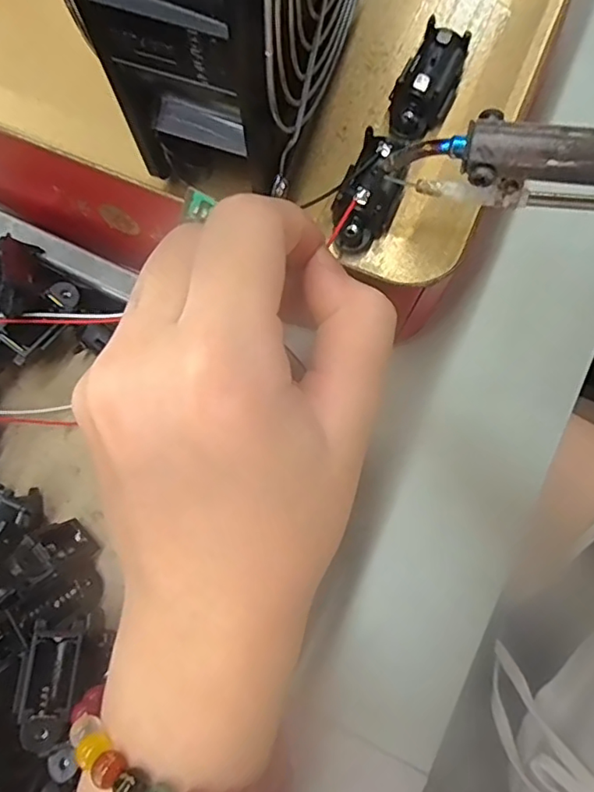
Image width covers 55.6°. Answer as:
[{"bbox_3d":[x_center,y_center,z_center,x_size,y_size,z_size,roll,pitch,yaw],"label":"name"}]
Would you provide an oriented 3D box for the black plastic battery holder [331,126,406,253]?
[{"bbox_3d":[0.022,-0.061,0.172,0.017,0.012,0.032,20,80,4],"label":"black plastic battery holder"}]

